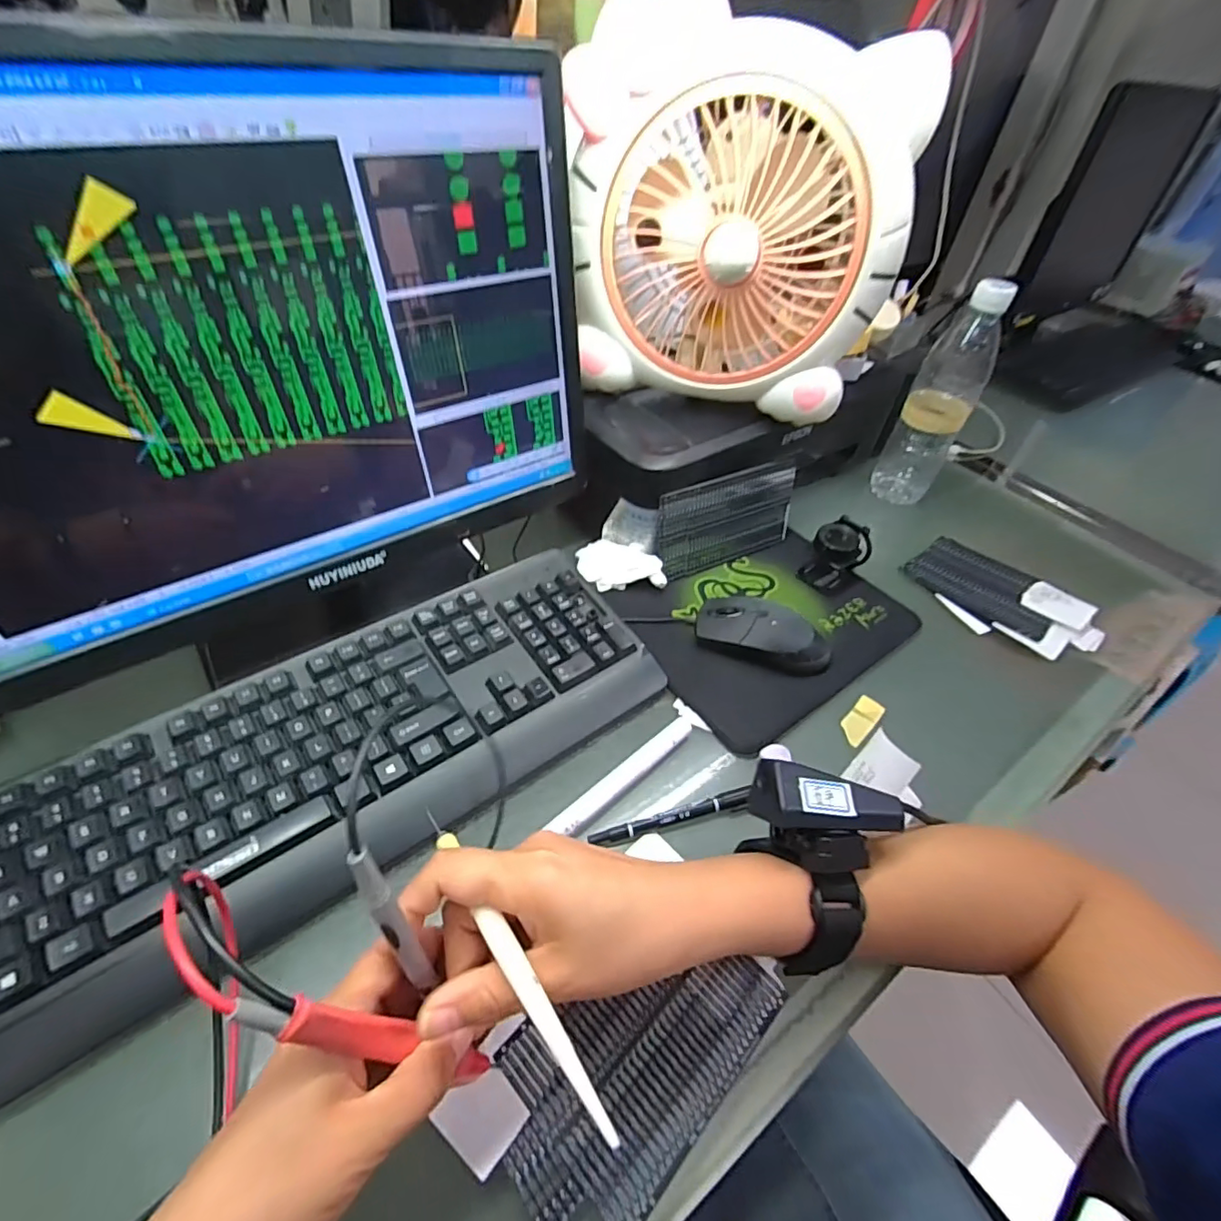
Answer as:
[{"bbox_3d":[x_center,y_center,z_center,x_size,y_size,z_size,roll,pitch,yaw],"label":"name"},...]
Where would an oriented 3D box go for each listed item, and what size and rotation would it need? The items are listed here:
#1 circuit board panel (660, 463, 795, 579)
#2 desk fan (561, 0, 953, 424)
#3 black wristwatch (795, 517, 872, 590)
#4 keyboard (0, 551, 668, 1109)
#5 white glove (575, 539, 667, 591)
[{"bbox_3d":[0.113,-0.088,0.549,0.159,0.090,0.012,-20,38,-24],"label":"circuit board panel"},{"bbox_3d":[0.101,-0.303,0.458,0.253,0.236,0.127,14,47,7],"label":"desk fan"},{"bbox_3d":[0.223,-0.056,0.554,0.061,0.059,0.043,-28,55,-29],"label":"black wristwatch"},{"bbox_3d":[-0.171,0.092,0.380,0.433,0.038,0.159,-28,55,-28],"label":"keyboard"},{"bbox_3d":[0.008,-0.042,0.537,0.090,0.030,0.044,19,47,11],"label":"white glove"}]

